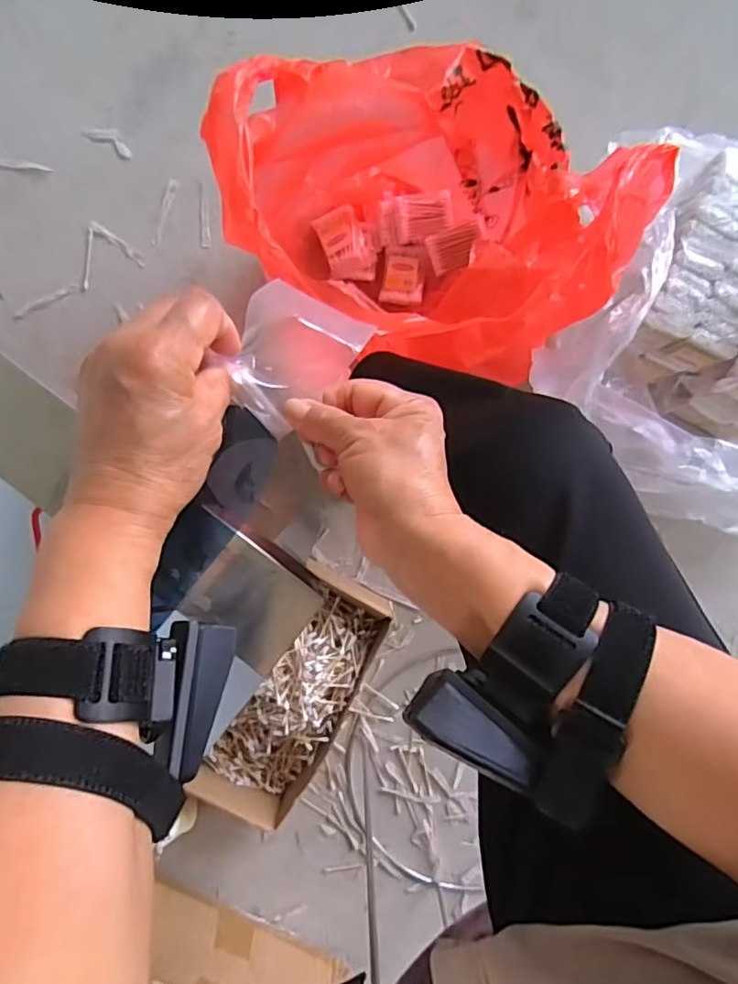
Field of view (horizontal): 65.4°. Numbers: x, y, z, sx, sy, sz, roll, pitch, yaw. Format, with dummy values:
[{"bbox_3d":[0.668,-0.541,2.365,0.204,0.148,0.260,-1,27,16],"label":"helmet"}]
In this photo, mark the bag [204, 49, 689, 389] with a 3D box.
[{"bbox_3d":[0.059,-0.280,0.620,0.364,0.295,0.291,30,93,-2],"label":"bag"}]

